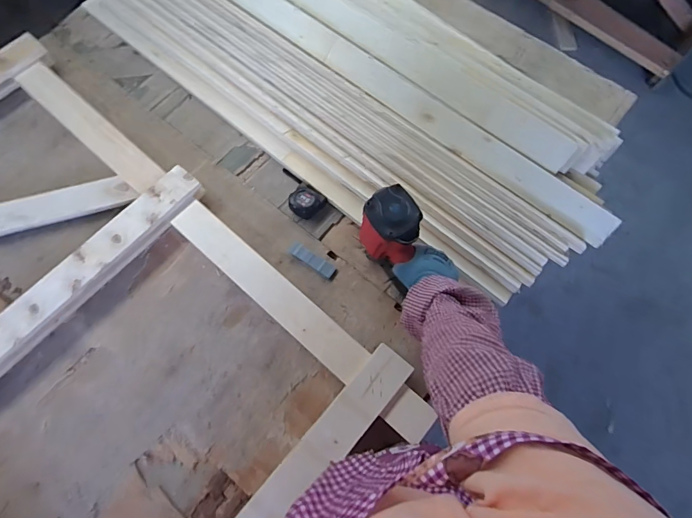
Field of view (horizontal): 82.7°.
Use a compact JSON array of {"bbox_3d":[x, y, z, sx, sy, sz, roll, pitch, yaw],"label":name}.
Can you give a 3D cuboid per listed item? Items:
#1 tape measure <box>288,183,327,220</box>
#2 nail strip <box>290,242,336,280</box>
[{"bbox_3d":[-0.086,-0.126,0.852,0.068,0.032,0.068,39,73,11],"label":"tape measure"},{"bbox_3d":[-0.071,0.003,0.824,0.107,0.011,0.030,34,72,9],"label":"nail strip"}]

